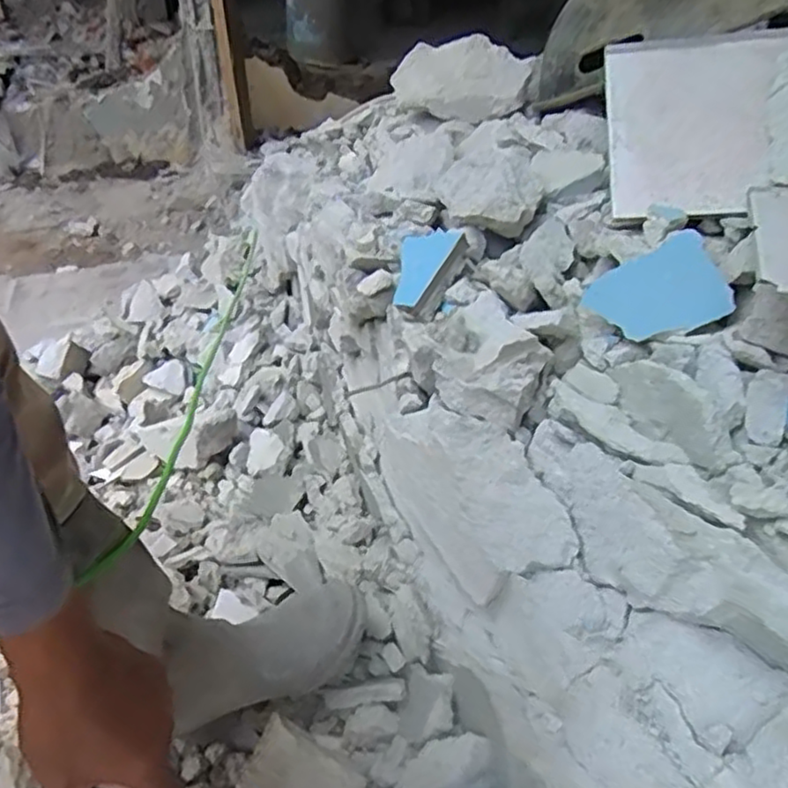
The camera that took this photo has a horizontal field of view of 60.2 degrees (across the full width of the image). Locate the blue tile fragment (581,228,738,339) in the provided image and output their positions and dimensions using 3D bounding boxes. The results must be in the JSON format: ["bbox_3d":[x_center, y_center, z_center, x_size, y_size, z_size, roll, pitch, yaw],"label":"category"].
[{"bbox_3d":[0.202,-0.075,0.528,0.012,0.093,0.071,5,57,-60],"label":"blue tile fragment"}]

